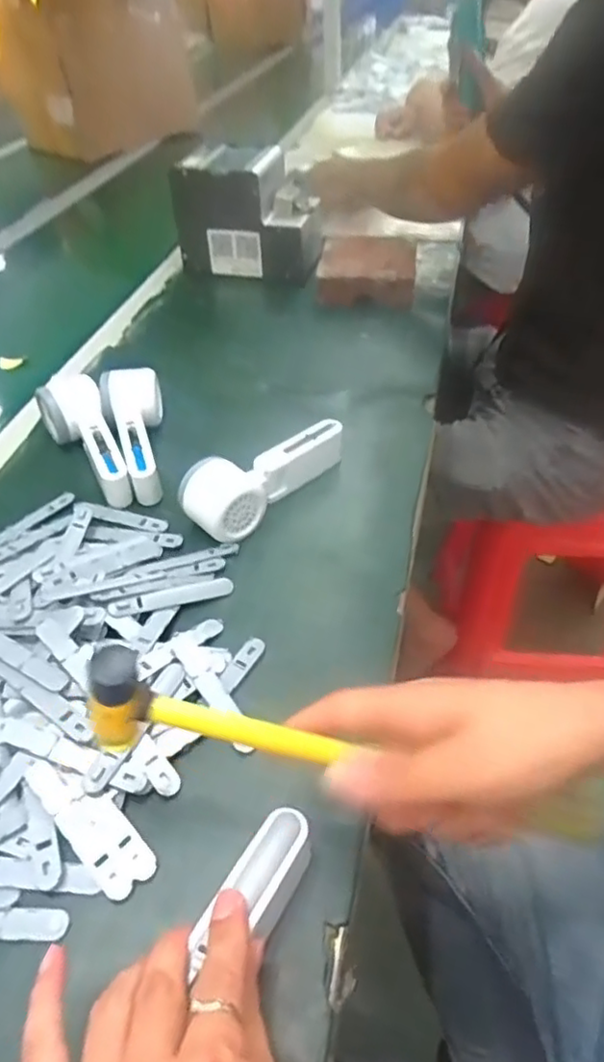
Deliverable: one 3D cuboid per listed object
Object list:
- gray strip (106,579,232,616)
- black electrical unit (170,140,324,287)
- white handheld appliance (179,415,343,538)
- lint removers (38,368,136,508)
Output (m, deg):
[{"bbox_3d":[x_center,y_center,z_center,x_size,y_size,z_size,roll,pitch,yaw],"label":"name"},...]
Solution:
[{"bbox_3d":[-0.099,0.050,0.487,0.094,0.007,0.017,-10,43,-25],"label":"gray strip"},{"bbox_3d":[-0.066,-0.468,0.929,0.199,0.145,0.157,6,45,9],"label":"black electrical unit"},{"bbox_3d":[-0.030,-0.051,0.566,0.059,0.057,0.164,30,54,30],"label":"white handheld appliance"},{"bbox_3d":[-0.205,-0.088,0.603,0.054,0.060,0.149,-23,47,-18],"label":"lint removers"}]

